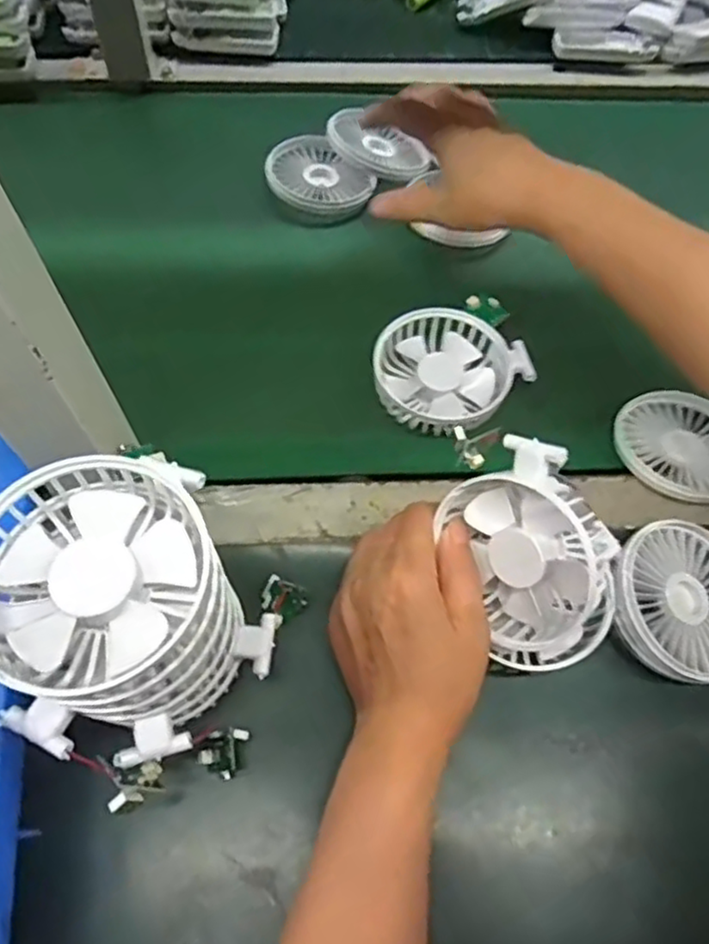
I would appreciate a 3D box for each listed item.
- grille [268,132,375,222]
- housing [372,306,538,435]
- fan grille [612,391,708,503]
[{"bbox_3d":[-0.028,-0.238,0.559,0.085,0.020,0.085,5,68,-12],"label":"grille"},{"bbox_3d":[0.067,-0.070,0.461,0.101,0.028,0.084,-5,61,-6],"label":"housing"},{"bbox_3d":[0.214,-0.022,0.447,0.078,0.017,0.085,1,61,-2],"label":"fan grille"}]

